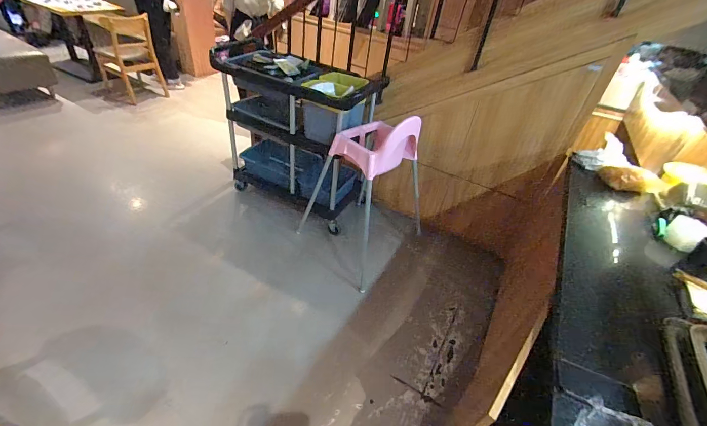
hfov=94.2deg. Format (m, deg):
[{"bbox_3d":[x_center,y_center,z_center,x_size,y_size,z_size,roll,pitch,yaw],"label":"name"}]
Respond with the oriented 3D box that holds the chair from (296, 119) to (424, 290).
[{"bbox_3d":[0.075,-0.192,1.891,0.530,0.801,0.629,-26,50,-36],"label":"chair"}]

